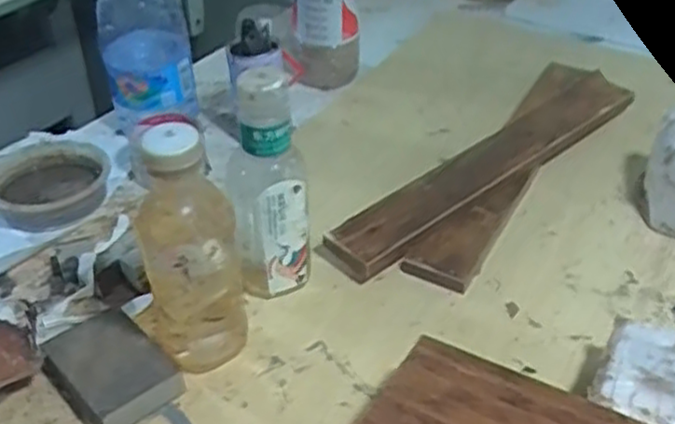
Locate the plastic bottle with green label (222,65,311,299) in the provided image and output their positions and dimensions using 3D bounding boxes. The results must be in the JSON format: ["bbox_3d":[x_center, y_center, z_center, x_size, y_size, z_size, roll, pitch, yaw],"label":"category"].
[{"bbox_3d":[-0.058,-0.020,0.619,0.064,0.208,0.060,-3,38,-5],"label":"plastic bottle with green label"}]

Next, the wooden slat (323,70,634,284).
[{"bbox_3d":[0.166,-0.054,0.783,0.432,0.022,0.063,-31,51,-32],"label":"wooden slat"}]

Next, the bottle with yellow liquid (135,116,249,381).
[{"bbox_3d":[-0.115,0.026,0.554,0.079,0.212,0.080,-10,39,-13],"label":"bottle with yellow liquid"}]

